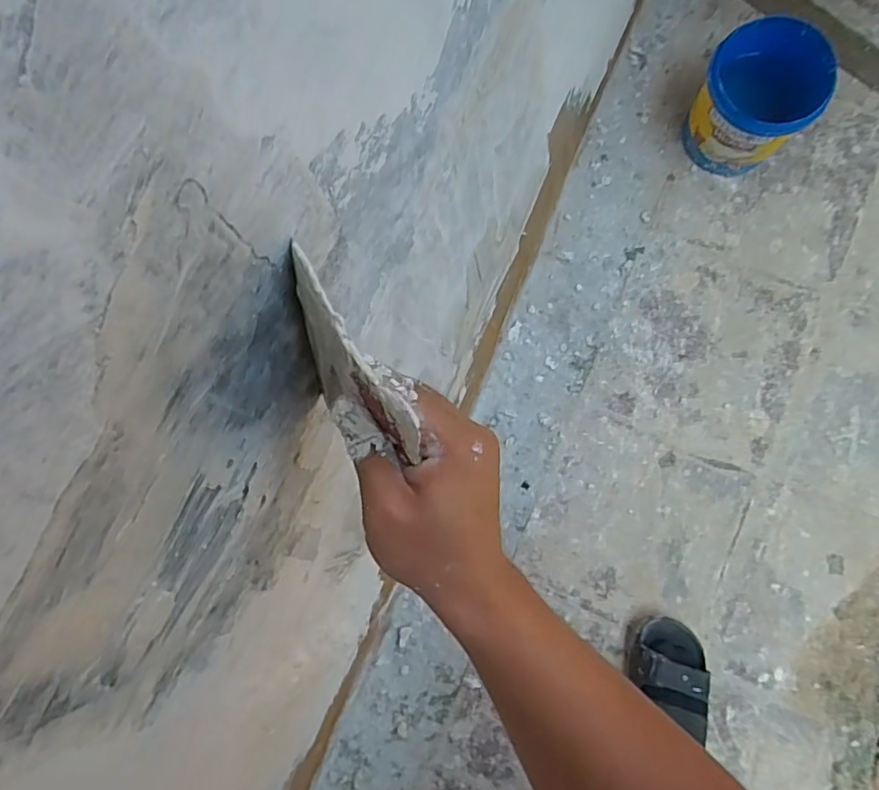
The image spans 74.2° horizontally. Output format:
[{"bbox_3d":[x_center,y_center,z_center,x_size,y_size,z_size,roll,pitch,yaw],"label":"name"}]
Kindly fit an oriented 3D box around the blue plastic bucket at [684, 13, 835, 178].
[{"bbox_3d":[0.468,-0.434,0.881,0.157,0.165,0.150,-1,82,10],"label":"blue plastic bucket"}]

